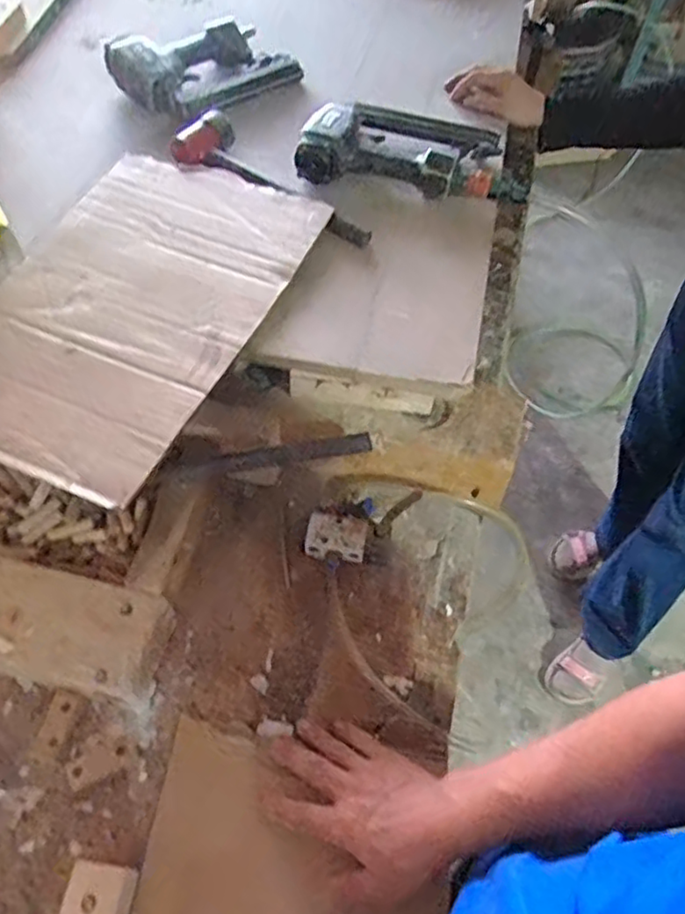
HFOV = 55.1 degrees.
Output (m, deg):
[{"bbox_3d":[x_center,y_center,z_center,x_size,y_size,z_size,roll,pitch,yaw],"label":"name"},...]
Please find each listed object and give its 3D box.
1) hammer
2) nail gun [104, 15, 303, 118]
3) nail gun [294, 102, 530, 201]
[{"bbox_3d":[-0.093,-0.339,0.813,0.295,0.036,0.092,39,63,22],"label":"hammer"},{"bbox_3d":[-0.192,-0.568,0.959,0.243,0.065,0.171,-35,64,-22],"label":"nail gun"},{"bbox_3d":[0.091,-0.394,0.858,0.283,0.081,0.153,8,56,3],"label":"nail gun"}]

